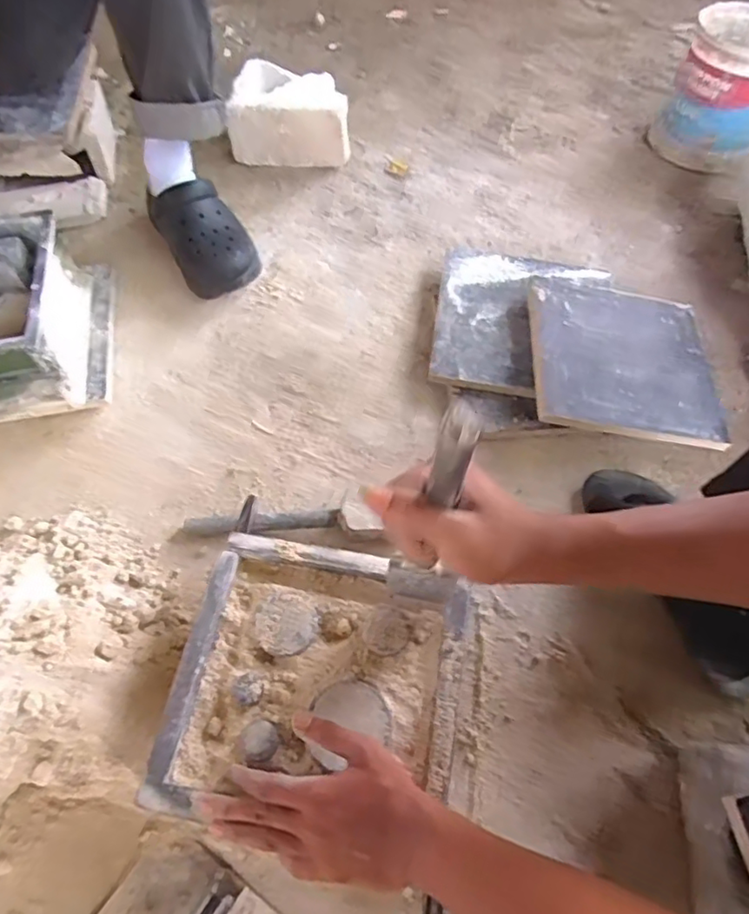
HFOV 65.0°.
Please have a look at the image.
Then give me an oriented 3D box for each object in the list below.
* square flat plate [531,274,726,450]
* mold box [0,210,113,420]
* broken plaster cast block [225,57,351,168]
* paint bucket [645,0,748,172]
[{"bbox_3d":[0.341,-0.138,0.804,0.262,0.015,0.247,9,61,-9],"label":"square flat plate"},{"bbox_3d":[-0.492,-0.168,0.756,0.262,0.144,0.230,-11,62,-6],"label":"mold box"},{"bbox_3d":[-0.144,-0.602,1.040,0.202,0.104,0.151,3,61,1],"label":"broken plaster cast block"},{"bbox_3d":[0.601,-0.626,1.016,0.170,0.193,0.185,1,62,-2],"label":"paint bucket"}]

